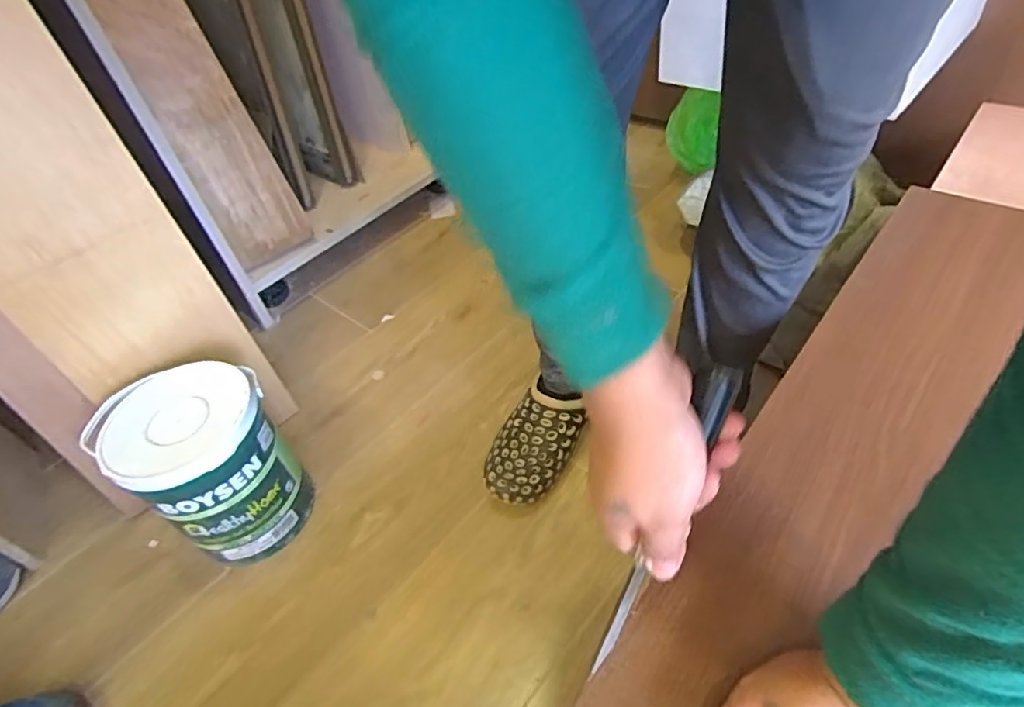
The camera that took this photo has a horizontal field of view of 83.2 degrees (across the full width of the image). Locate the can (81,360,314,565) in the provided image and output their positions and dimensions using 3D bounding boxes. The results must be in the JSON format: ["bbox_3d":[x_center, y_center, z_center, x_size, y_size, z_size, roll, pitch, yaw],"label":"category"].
[{"bbox_3d":[-0.380,0.142,0.744,0.185,0.218,0.177,19,52,25],"label":"can"}]

